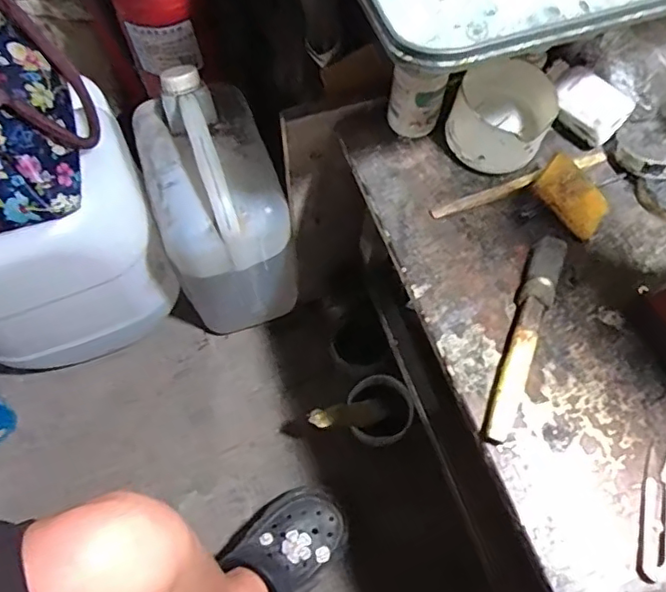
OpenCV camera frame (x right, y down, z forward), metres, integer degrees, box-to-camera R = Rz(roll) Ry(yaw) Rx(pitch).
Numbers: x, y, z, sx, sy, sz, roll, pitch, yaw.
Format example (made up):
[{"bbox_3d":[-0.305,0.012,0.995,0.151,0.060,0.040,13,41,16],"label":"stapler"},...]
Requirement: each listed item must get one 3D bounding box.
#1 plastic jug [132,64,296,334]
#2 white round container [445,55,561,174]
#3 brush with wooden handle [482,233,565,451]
[{"bbox_3d":[-0.155,-0.106,0.794,0.155,0.321,0.220,-17,67,-8],"label":"plastic jug"},{"bbox_3d":[0.160,-0.173,0.550,0.087,0.062,0.104,21,67,9],"label":"white round container"},{"bbox_3d":[0.160,0.033,0.485,0.028,0.019,0.188,21,67,9],"label":"brush with wooden handle"}]

